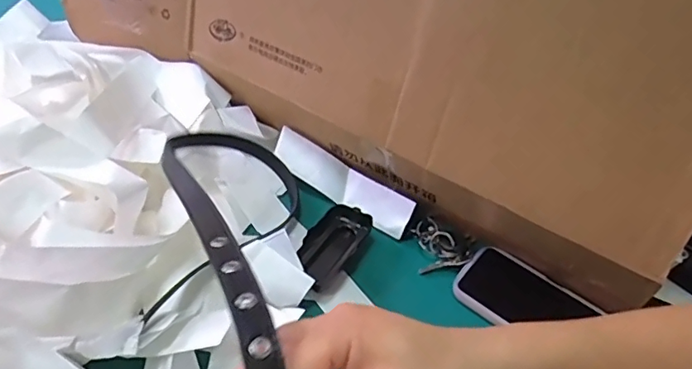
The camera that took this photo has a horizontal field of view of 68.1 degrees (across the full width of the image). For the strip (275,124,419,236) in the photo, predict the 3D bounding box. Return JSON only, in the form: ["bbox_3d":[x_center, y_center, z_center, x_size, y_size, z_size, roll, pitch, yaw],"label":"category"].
[{"bbox_3d":[-0.006,-0.003,0.607,0.189,0.039,0.044,30,49,25],"label":"strip"}]

